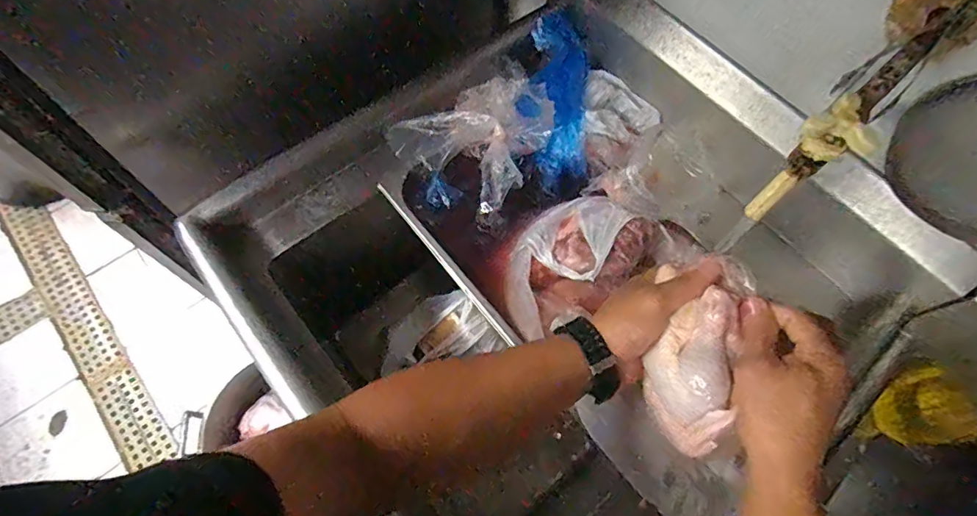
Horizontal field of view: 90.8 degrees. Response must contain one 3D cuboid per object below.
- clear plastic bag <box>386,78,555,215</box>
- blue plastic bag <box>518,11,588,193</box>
[{"bbox_3d":[-0.009,-0.199,0.709,0.204,0.054,0.230,33,68,12],"label":"clear plastic bag"},{"bbox_3d":[0.103,-0.253,0.751,0.106,0.069,0.295,6,65,0],"label":"blue plastic bag"}]

